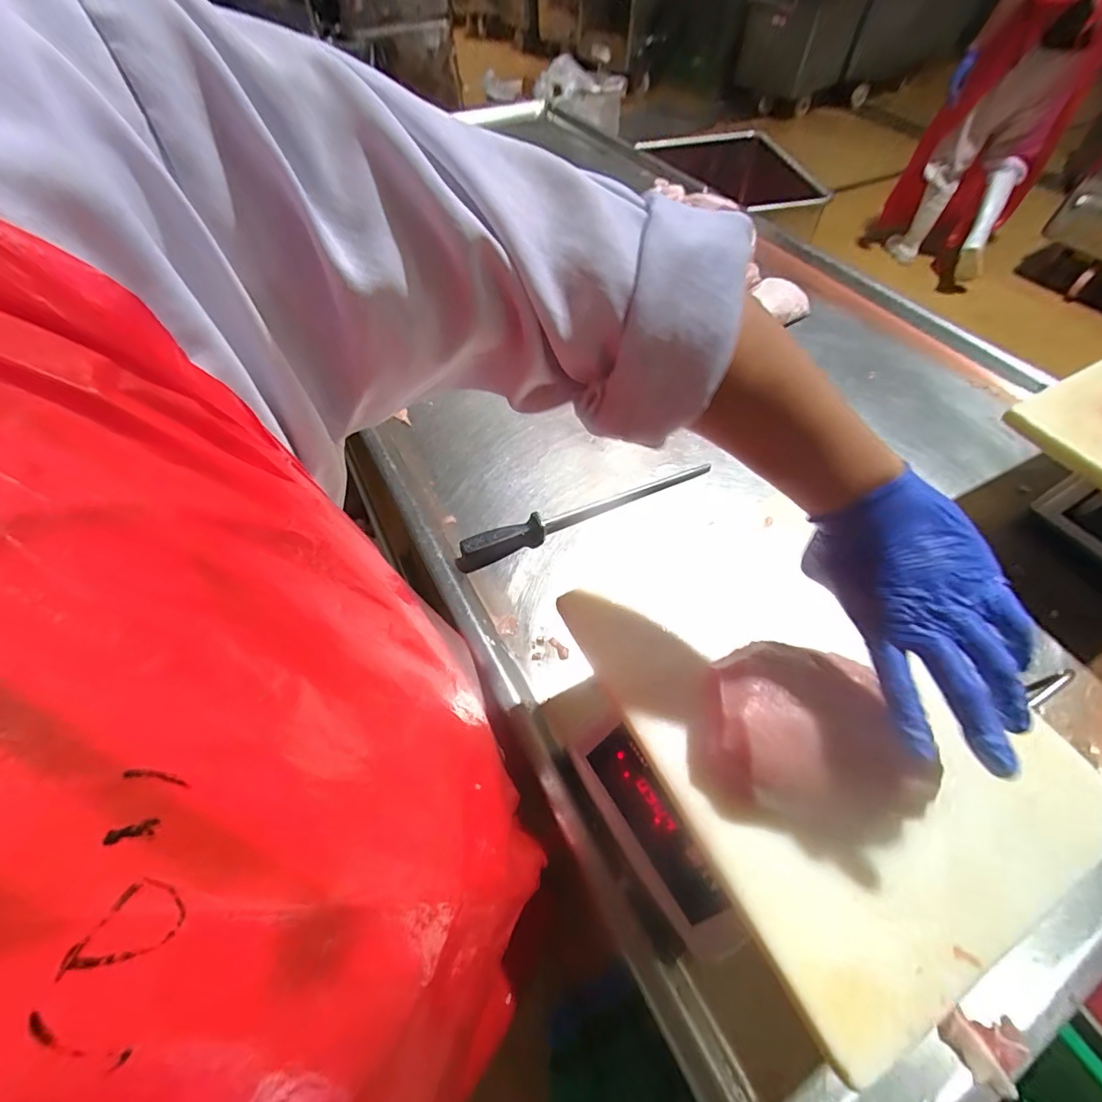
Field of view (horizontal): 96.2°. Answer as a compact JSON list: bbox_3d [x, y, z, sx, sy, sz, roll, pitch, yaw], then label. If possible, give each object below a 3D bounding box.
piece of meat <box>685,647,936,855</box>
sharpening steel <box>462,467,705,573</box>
[{"bbox_3d":[0.184,0.135,0.362,0.144,0.053,0.127,12,57,8],"label":"piece of meat"},{"bbox_3d":[0.056,-0.063,0.735,0.412,0.038,0.028,-22,59,-14],"label":"sharpening steel"}]

